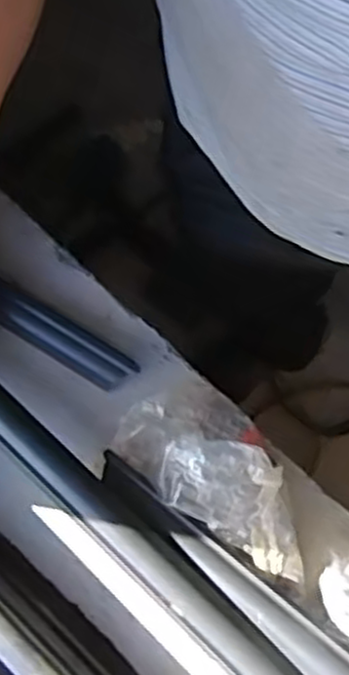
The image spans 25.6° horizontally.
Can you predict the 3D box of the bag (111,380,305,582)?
[{"bbox_3d":[0.033,0.107,0.569,0.096,0.062,0.168,-44,80,-8],"label":"bag"}]

